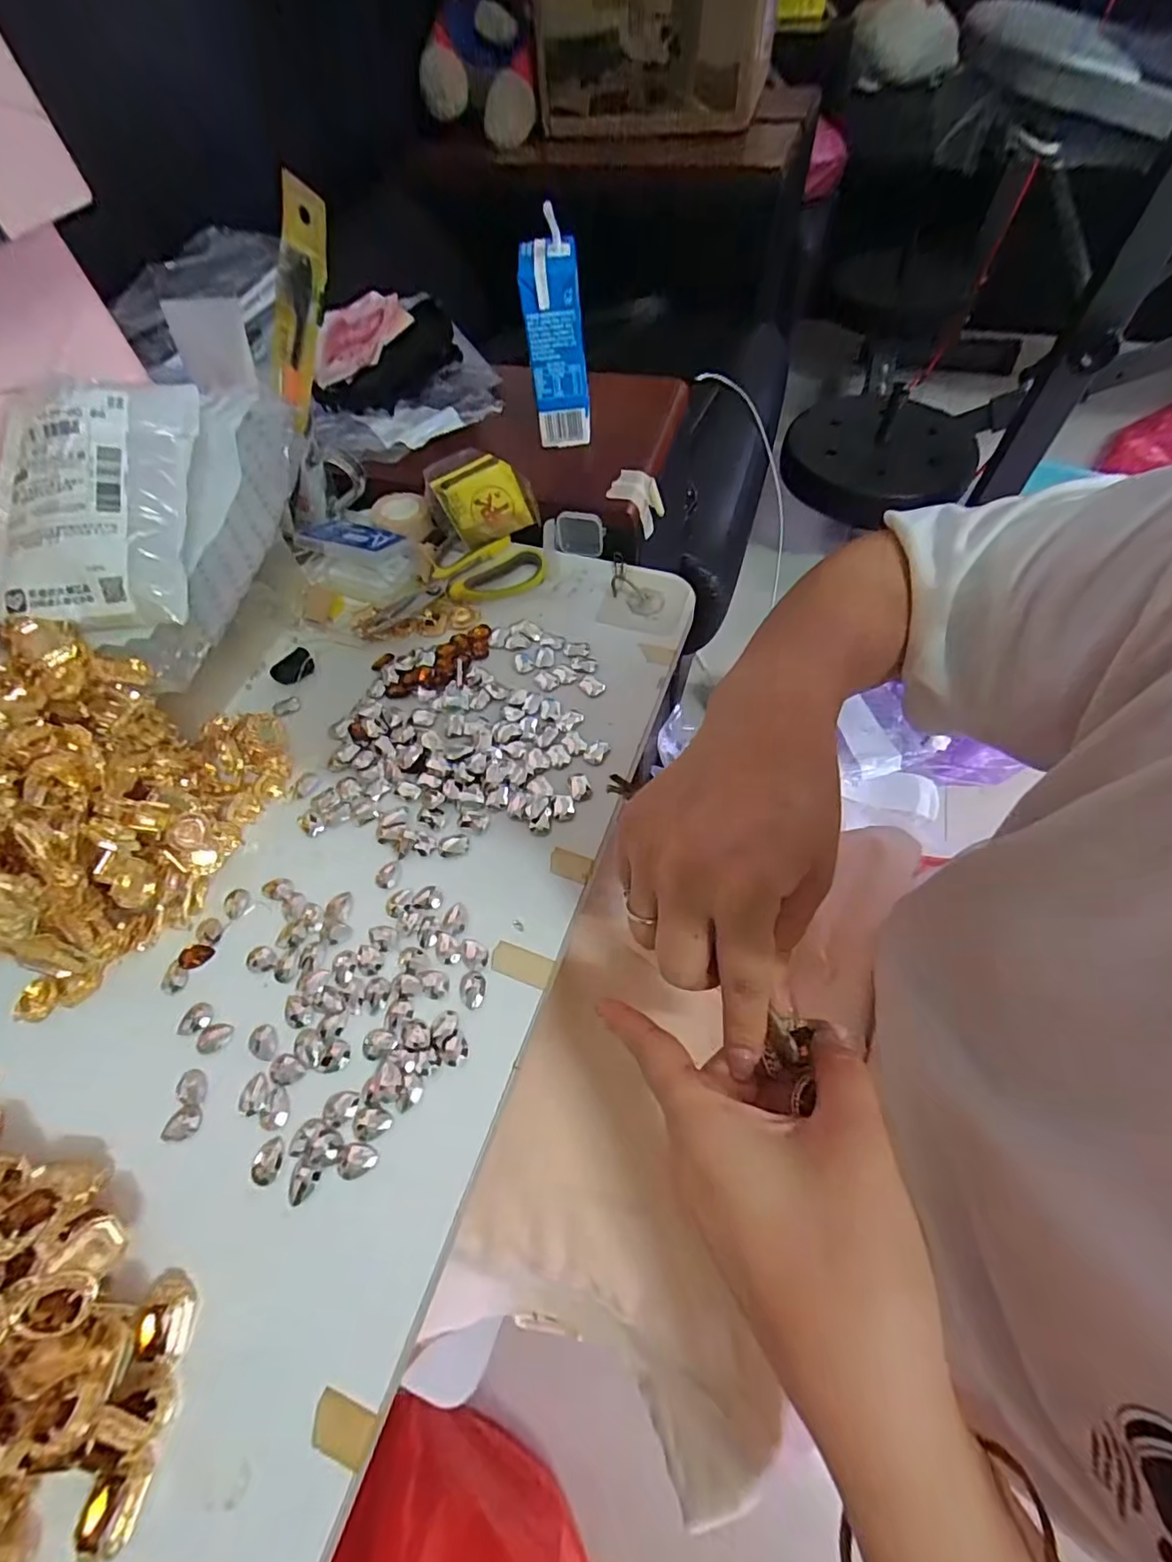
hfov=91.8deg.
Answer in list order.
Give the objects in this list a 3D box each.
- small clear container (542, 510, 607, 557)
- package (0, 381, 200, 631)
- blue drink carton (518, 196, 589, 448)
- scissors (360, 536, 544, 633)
[{"bbox_3d":[-0.009,-0.186,0.427,0.046,0.032,0.009,4,61,5],"label":"small clear container"},{"bbox_3d":[-0.278,-0.150,0.313,0.117,0.026,0.134,-6,85,-7],"label":"package"},{"bbox_3d":[-0.020,-0.309,0.402,0.040,0.128,0.031,-4,59,1],"label":"blue drink carton"},{"bbox_3d":[-0.102,-0.152,0.424,0.137,0.014,0.061,-22,61,-9],"label":"scissors"}]

